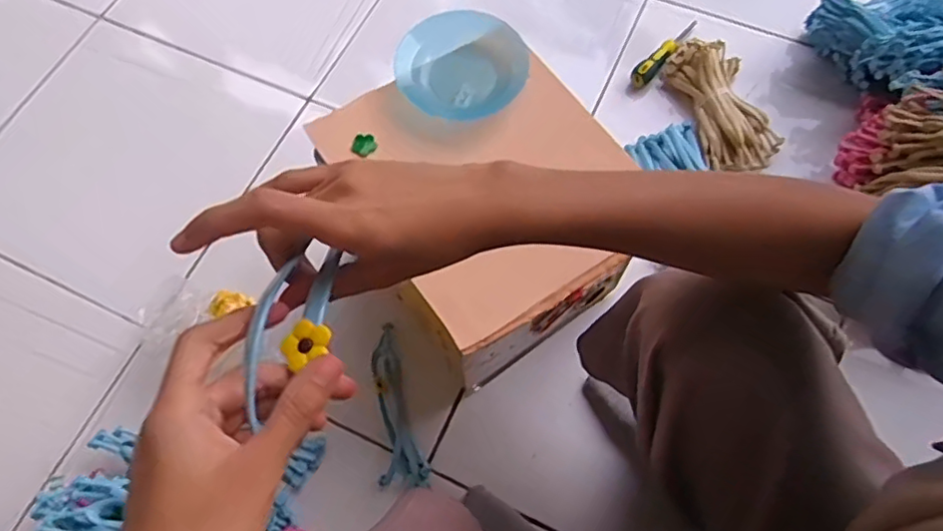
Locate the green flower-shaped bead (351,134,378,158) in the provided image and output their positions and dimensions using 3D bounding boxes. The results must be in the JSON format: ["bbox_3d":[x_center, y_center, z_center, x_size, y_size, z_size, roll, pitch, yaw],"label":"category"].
[{"bbox_3d":[-0.105,-0.116,0.578,0.024,0.008,0.021,-40,72,-14],"label":"green flower-shaped bead"}]

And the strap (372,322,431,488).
[{"bbox_3d":[-0.095,0.168,0.717,0.052,0.017,0.189,-13,68,-4],"label":"strap"}]

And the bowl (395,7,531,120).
[{"bbox_3d":[-0.009,-0.199,0.602,0.132,0.047,0.111,-1,68,1],"label":"bowl"}]

